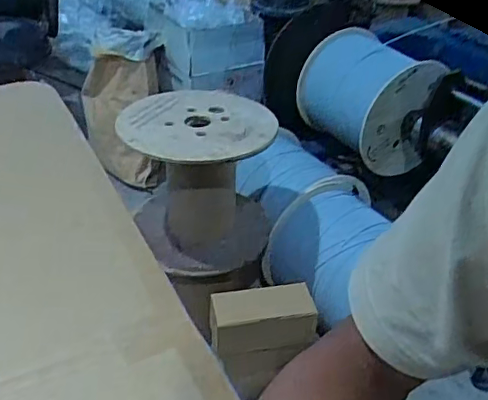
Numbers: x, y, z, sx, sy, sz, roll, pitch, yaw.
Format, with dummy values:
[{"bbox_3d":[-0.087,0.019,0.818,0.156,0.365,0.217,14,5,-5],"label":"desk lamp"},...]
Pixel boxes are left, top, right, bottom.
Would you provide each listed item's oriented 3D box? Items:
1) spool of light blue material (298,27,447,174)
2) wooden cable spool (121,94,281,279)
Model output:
[{"bbox_3d":[0.386,-0.315,1.726,0.338,0.303,0.371,-15,38,-27],"label":"spool of light blue material"},{"bbox_3d":[-0.107,-0.049,1.323,0.332,0.327,0.347,-2,33,-9],"label":"wooden cable spool"}]

